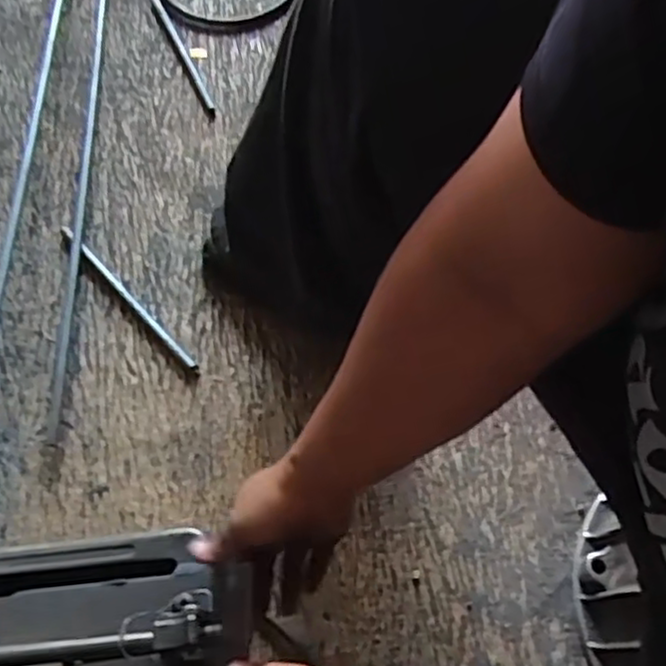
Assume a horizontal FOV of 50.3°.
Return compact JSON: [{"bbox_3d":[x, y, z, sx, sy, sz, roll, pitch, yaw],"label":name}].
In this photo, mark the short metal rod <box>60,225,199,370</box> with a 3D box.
[{"bbox_3d":[-0.236,-0.045,0.800,0.014,0.011,0.248,-40,67,-18],"label":"short metal rod"}]

